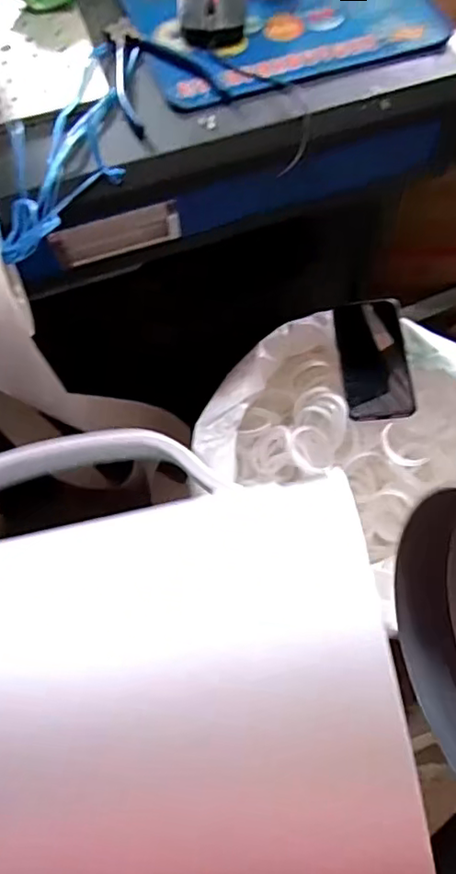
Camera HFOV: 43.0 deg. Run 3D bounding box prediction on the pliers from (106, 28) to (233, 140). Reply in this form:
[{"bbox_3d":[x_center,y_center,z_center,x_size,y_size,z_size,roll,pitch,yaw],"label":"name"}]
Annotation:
[{"bbox_3d":[-0.063,-0.301,0.473,0.082,0.011,0.118,-29,66,-11],"label":"pliers"}]

